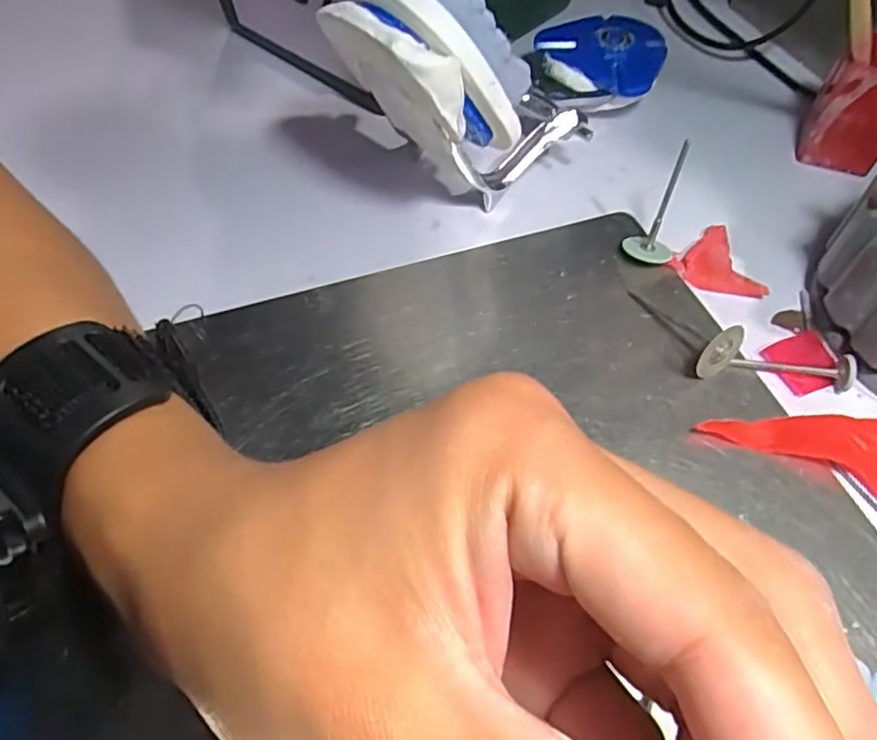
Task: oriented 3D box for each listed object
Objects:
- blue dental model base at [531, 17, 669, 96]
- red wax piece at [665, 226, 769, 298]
[{"bbox_3d":[0.086,-0.151,0.315,0.051,0.025,0.058,-34,62,-21],"label":"blue dental model base"},{"bbox_3d":[0.117,-0.043,0.259,0.037,0.006,0.031,33,61,20],"label":"red wax piece"}]

